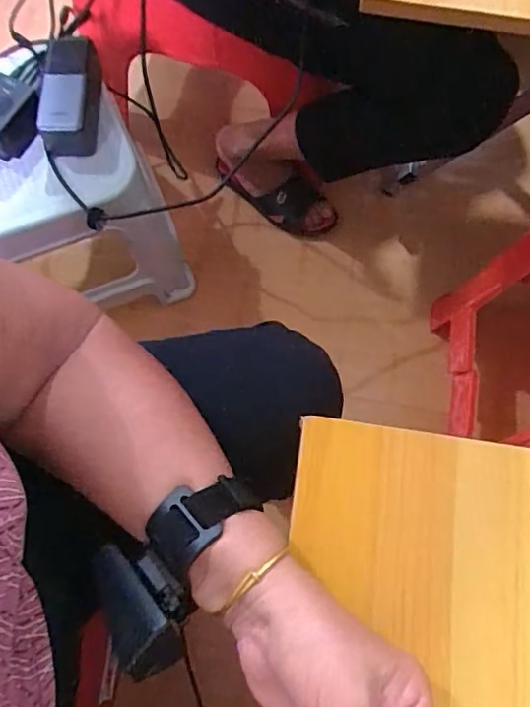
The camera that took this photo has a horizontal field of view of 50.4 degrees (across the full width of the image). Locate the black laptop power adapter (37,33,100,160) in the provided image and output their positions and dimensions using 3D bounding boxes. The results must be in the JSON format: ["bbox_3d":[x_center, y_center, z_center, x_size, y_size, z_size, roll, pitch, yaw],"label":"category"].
[{"bbox_3d":[-0.233,-0.303,0.670,0.065,0.030,0.136,3,92,0],"label":"black laptop power adapter"}]

